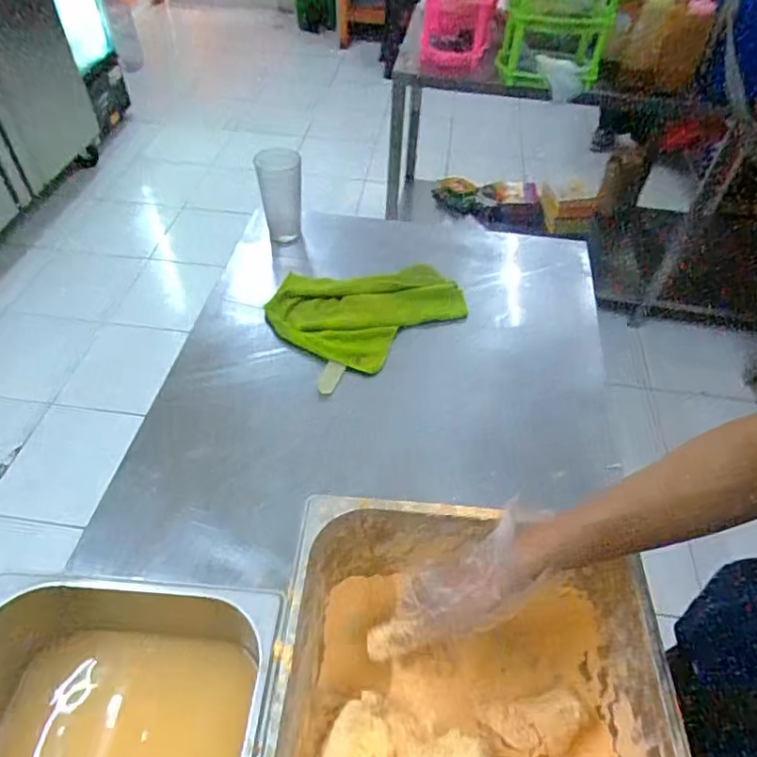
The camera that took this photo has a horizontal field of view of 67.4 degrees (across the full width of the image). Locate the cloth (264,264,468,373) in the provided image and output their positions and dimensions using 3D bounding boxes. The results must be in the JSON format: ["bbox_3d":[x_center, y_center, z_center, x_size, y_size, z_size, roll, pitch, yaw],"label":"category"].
[{"bbox_3d":[-0.020,-0.116,0.976,0.326,0.041,0.241,4,48,1],"label":"cloth"}]

